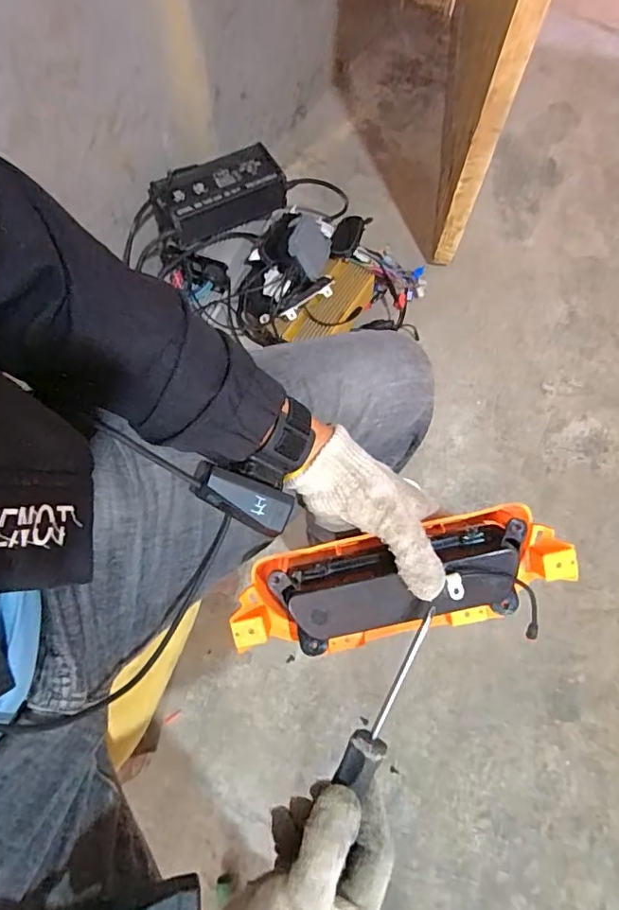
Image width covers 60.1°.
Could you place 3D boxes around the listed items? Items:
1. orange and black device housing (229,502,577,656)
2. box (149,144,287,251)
[{"bbox_3d":[0.070,0.101,0.431,0.268,0.064,0.083,-11,66,1],"label":"orange and black device housing"},{"bbox_3d":[-0.170,-0.476,0.984,0.240,0.075,0.130,-35,73,-14],"label":"box"}]

